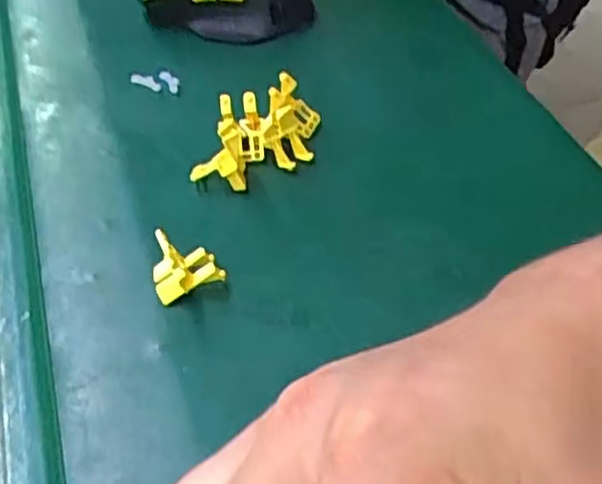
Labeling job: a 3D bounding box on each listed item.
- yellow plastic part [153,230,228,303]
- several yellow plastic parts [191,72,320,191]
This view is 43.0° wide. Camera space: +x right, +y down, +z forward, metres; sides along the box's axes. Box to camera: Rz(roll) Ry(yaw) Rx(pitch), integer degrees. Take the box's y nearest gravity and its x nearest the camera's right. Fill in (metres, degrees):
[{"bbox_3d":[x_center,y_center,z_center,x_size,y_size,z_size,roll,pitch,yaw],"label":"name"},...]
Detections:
[{"bbox_3d":[-0.051,0.009,0.336,0.030,0.027,0.019,-25,50,-23],"label":"yellow plastic part"},{"bbox_3d":[-0.021,-0.060,0.410,0.083,0.030,0.040,-29,52,-26],"label":"several yellow plastic parts"}]

